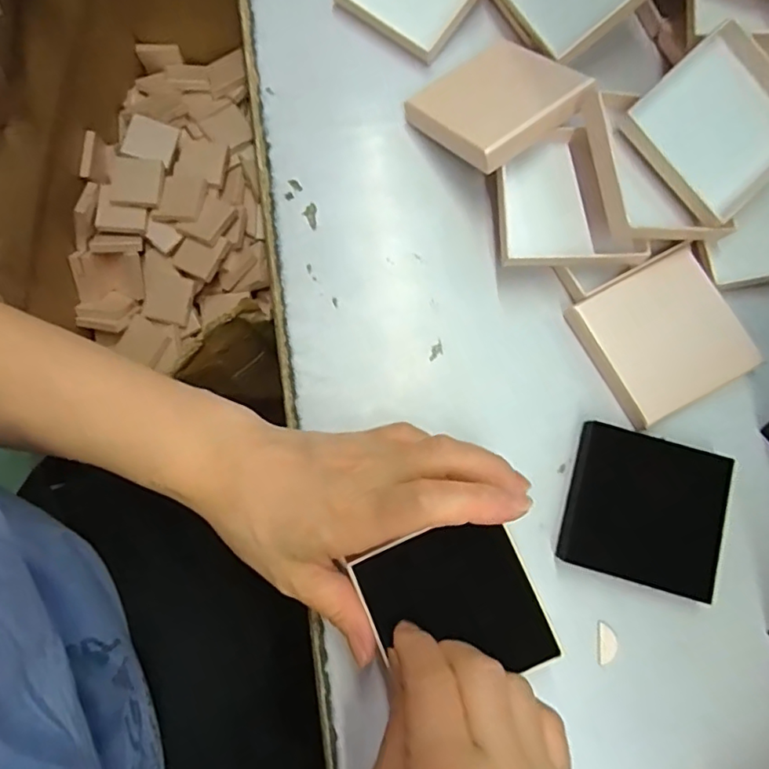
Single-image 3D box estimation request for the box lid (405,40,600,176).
[{"bbox_3d":[0.061,-0.158,0.320,0.076,0.012,0.074,-35,59,-6],"label":"box lid"}]

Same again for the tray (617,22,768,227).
[{"bbox_3d":[0.177,-0.137,0.306,0.083,0.024,0.074,43,100,-15],"label":"tray"}]

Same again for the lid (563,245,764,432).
[{"bbox_3d":[0.149,-0.025,0.305,0.076,0.009,0.073,-27,79,-7],"label":"lid"}]

